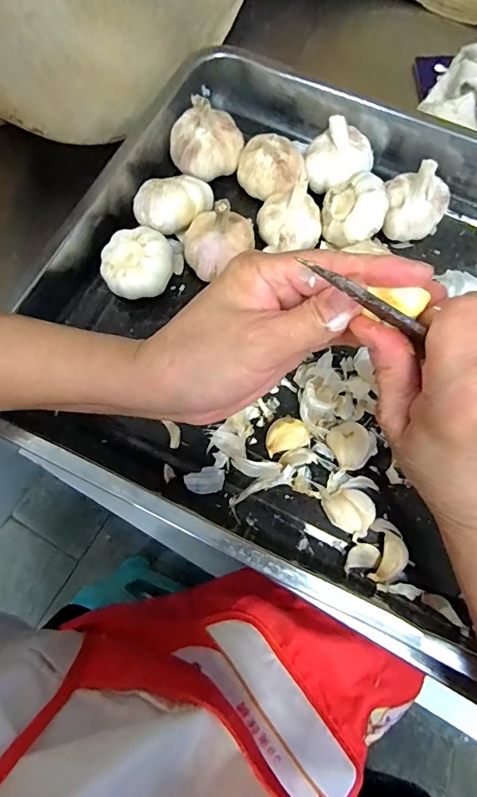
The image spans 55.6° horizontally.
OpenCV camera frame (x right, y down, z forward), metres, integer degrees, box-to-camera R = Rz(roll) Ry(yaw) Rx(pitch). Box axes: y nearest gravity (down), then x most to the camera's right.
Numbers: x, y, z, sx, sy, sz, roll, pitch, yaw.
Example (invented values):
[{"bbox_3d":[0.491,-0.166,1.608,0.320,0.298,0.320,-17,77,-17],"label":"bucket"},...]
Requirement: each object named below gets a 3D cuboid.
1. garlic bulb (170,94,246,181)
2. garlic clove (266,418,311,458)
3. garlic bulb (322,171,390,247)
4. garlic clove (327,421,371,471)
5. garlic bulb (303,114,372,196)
[{"bbox_3d":[-0.028,-0.224,0.382,0.060,0.053,0.047,-7,70,-4],"label":"garlic bulb"},{"bbox_3d":[0.036,0.027,0.333,0.034,0.018,0.020,-19,71,-8],"label":"garlic clove"},{"bbox_3d":[0.096,-0.153,0.369,0.047,0.037,0.048,1,69,-1],"label":"garlic bulb"},{"bbox_3d":[0.081,0.034,0.330,0.025,0.017,0.033,-25,72,-10],"label":"garlic clove"},{"bbox_3d":[0.086,-0.205,0.390,0.054,0.046,0.044,17,70,5],"label":"garlic bulb"}]

